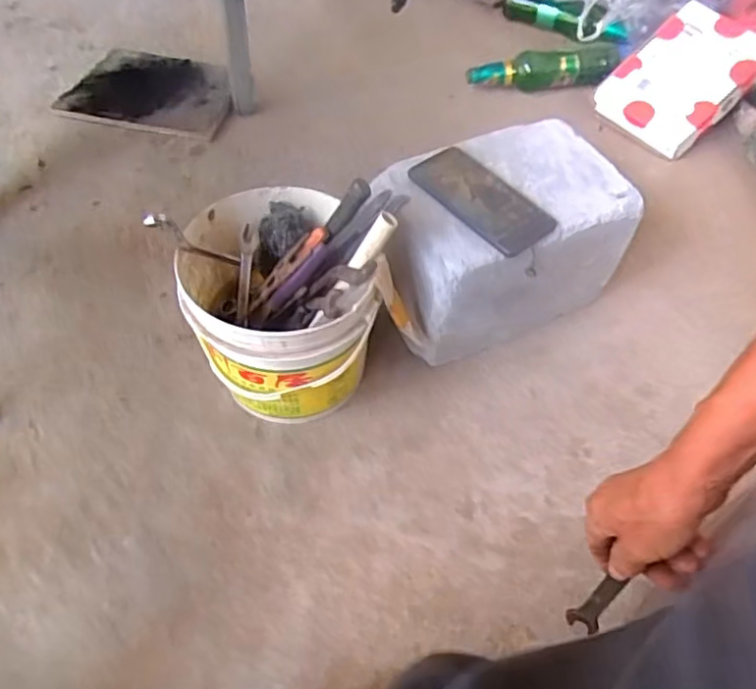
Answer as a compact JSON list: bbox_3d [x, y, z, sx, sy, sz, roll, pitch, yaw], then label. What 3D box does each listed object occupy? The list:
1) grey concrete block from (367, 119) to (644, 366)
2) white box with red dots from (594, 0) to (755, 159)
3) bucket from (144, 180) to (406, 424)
[{"bbox_3d":[0.141,-0.128,0.804,0.301,0.182,0.185,-21,57,-16],"label":"grey concrete block"},{"bbox_3d":[0.509,-0.454,1.081,0.202,0.035,0.234,45,99,19],"label":"white box with red dots"},{"bbox_3d":[-0.102,-0.046,0.697,0.204,0.233,0.195,1,54,-1],"label":"bucket"}]

